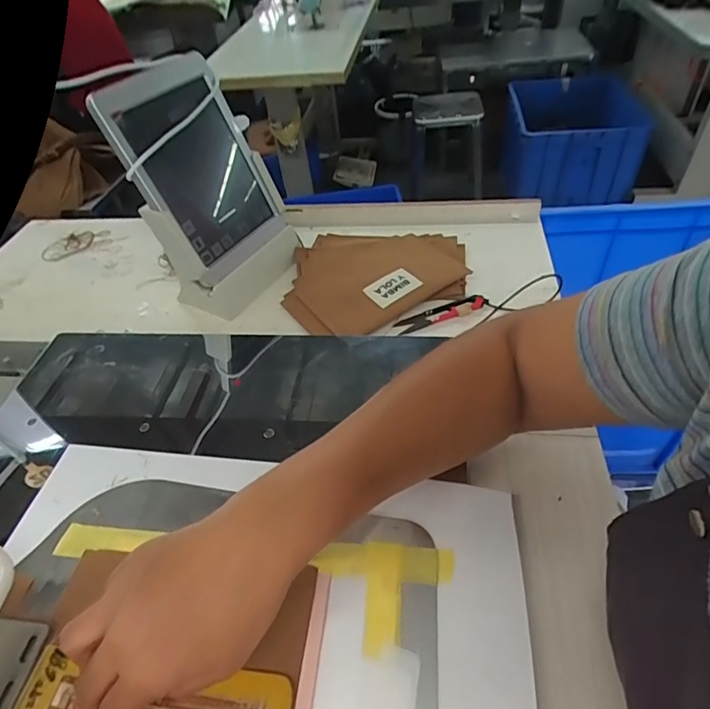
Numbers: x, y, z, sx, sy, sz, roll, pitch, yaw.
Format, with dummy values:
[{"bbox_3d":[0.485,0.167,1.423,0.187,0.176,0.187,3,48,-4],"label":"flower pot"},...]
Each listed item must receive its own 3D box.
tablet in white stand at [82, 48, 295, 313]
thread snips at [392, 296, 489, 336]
[{"bbox_3d":[-0.172,-0.186,0.547,0.113,0.232,0.154,21,52,26],"label":"tablet in white stand"},{"bbox_3d":[0.096,-0.047,0.530,0.104,0.010,0.026,-20,47,-12],"label":"thread snips"}]

